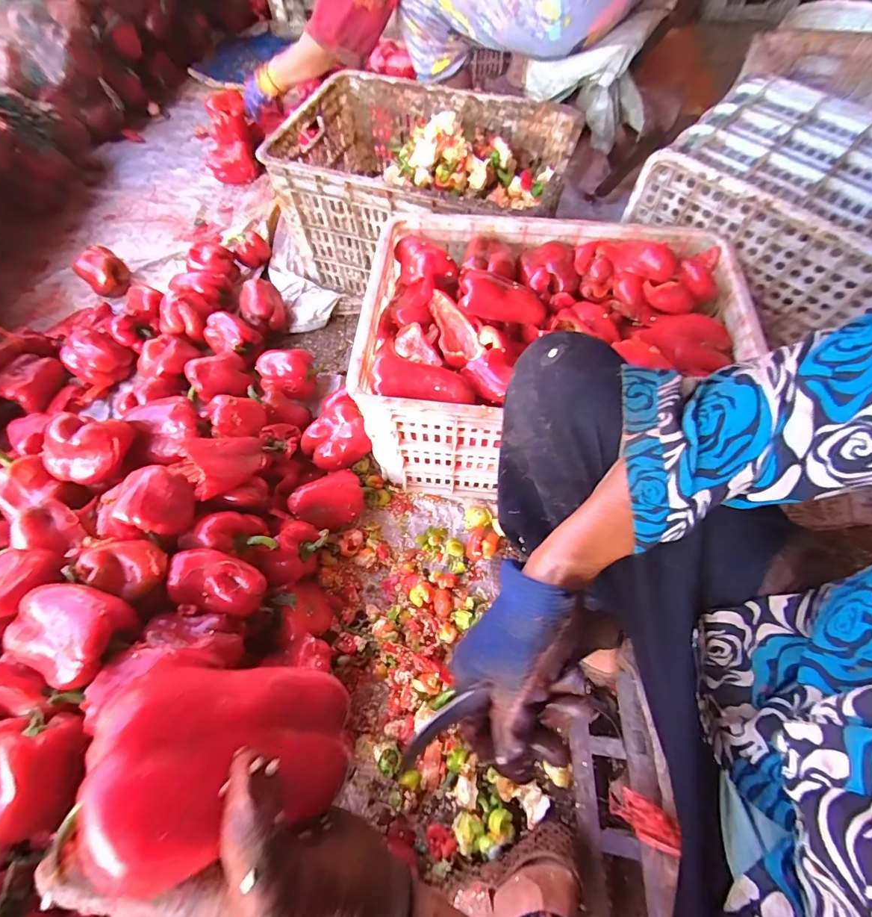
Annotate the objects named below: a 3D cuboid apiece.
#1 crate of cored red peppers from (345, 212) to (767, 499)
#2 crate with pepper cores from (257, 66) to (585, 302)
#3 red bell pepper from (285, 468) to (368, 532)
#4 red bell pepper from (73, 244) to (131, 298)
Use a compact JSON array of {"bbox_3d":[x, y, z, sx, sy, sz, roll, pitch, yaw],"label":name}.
[{"bbox_3d":[0.160,-0.150,0.678,0.507,0.271,0.365,6,64,3],"label":"crate of cored red peppers"},{"bbox_3d":[-0.030,-0.548,0.882,0.530,0.250,0.406,15,65,7],"label":"crate with pepper cores"},{"bbox_3d":[-0.173,0.066,0.675,0.112,0.055,0.080,-22,66,-11],"label":"red bell pepper"},{"bbox_3d":[-0.740,-0.415,0.947,0.094,0.077,0.090,42,71,18],"label":"red bell pepper"}]

